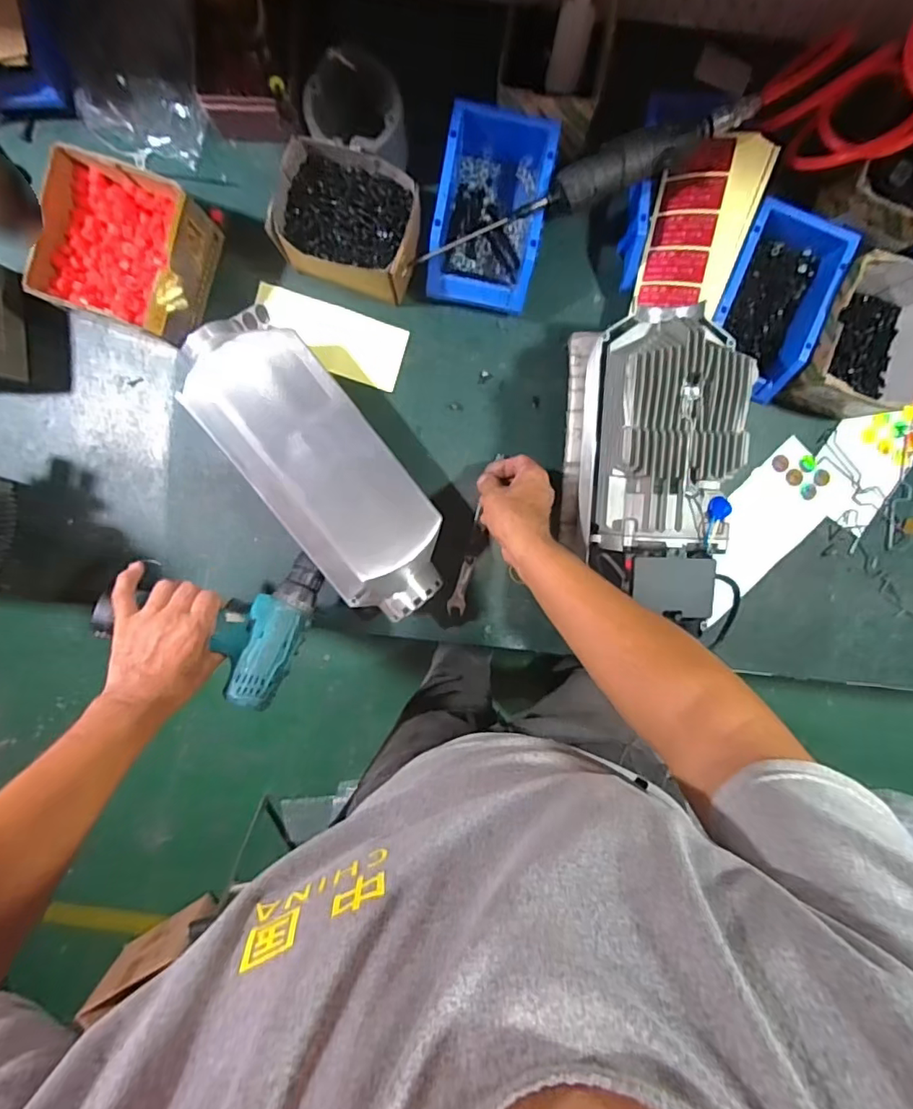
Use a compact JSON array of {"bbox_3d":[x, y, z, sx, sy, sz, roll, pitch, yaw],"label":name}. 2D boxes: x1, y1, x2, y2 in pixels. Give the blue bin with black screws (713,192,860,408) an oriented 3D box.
[{"bbox_3d":[0.352,-0.287,0.616,0.116,0.071,0.192,20,95,-3],"label":"blue bin with black screws"}]

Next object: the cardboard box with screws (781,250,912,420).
[{"bbox_3d":[0.463,-0.243,0.611,0.121,0.095,0.153,14,95,-2],"label":"cardboard box with screws"}]

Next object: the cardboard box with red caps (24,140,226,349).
[{"bbox_3d":[-0.358,-0.327,0.588,0.145,0.093,0.152,16,95,-3],"label":"cardboard box with red caps"}]

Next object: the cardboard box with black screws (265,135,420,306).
[{"bbox_3d":[-0.113,-0.360,0.593,0.151,0.082,0.124,14,95,-2],"label":"cardboard box with black screws"}]

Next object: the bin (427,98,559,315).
[{"bbox_3d":[0.039,-0.388,0.600,0.116,0.072,0.203,10,95,-2],"label":"bin"}]

